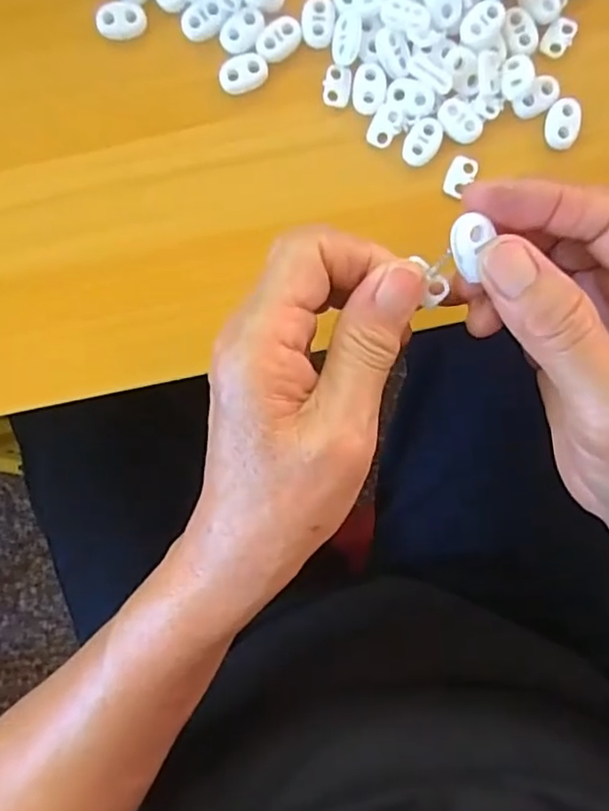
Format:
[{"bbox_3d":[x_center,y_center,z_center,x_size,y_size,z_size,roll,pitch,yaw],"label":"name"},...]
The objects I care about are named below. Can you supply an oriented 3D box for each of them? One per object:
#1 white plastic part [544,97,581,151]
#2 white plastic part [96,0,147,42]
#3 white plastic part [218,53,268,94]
[{"bbox_3d":[0.120,-0.132,0.290,0.015,0.006,0.022,12,91,-1],"label":"white plastic part"},{"bbox_3d":[-0.084,-0.177,0.286,0.022,0.005,0.016,6,91,-1],"label":"white plastic part"},{"bbox_3d":[-0.028,-0.154,0.288,0.023,0.005,0.015,-17,91,0],"label":"white plastic part"}]

